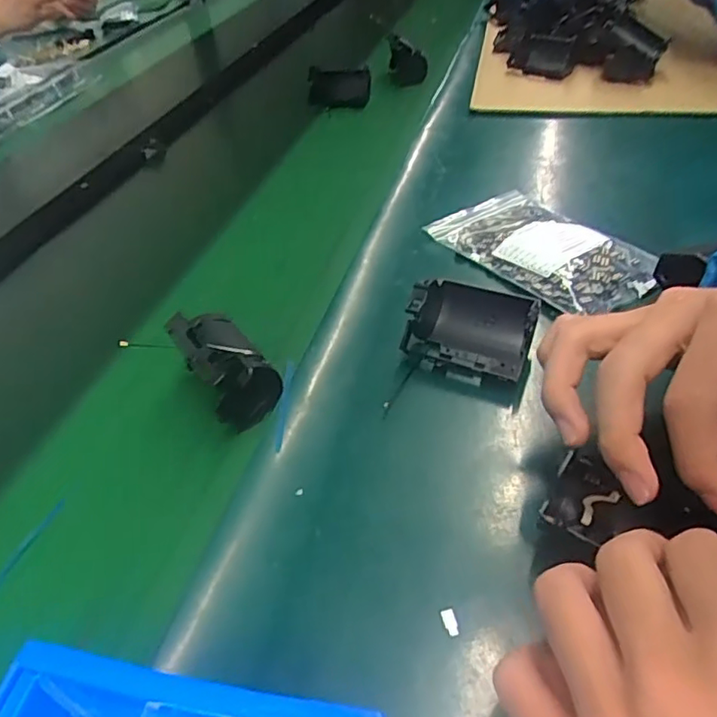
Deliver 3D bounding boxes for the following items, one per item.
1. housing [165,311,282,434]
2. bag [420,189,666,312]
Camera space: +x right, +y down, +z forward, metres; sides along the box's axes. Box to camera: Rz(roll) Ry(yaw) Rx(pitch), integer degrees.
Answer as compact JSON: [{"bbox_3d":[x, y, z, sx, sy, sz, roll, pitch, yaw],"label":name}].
[{"bbox_3d":[-0.078,0.005,0.350,0.040,0.049,0.064,-29,46,-22],"label":"housing"},{"bbox_3d":[0.134,-0.084,0.431,0.093,0.017,0.150,-29,46,-22],"label":"bag"}]

